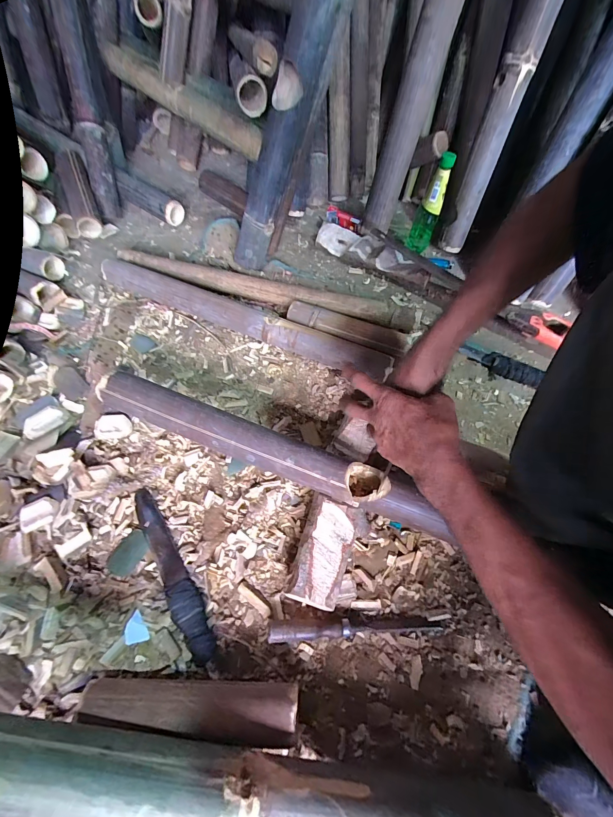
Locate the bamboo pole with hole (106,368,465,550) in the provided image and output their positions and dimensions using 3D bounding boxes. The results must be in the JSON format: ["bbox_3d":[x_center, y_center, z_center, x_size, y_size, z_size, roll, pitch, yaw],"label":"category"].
[{"bbox_3d":[-0.071,0.056,0.484,0.508,0.059,0.062,20,62,7],"label":"bamboo pole with hole"}]

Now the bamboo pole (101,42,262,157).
[{"bbox_3d":[-0.283,-0.702,0.726,0.555,0.052,0.068,42,67,18],"label":"bamboo pole"}]

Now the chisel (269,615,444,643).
[{"bbox_3d":[0.070,0.300,0.442,0.237,0.022,0.024,-1,62,-4],"label":"chisel"}]

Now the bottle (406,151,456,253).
[{"bbox_3d":[0.297,-0.484,0.767,0.057,0.228,0.049,22,63,9],"label":"bottle"}]

